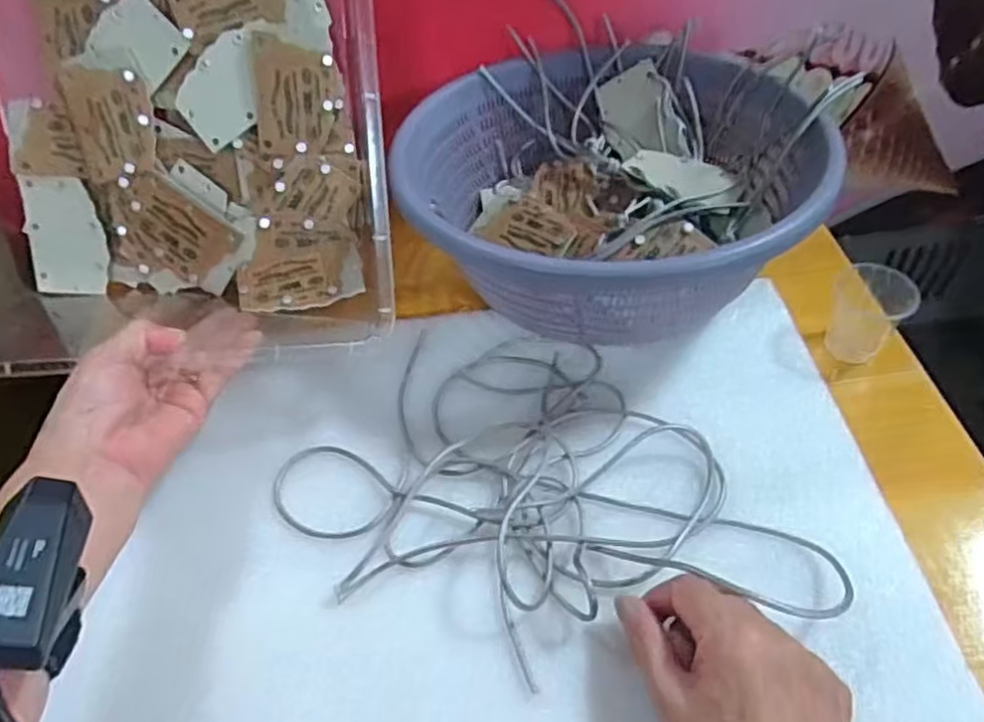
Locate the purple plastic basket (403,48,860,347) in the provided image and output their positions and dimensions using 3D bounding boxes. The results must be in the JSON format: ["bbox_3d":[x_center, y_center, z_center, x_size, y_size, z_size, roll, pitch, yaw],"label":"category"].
[{"bbox_3d":[0.093,-0.133,0.538,0.293,0.108,0.259,16,54,17],"label":"purple plastic basket"}]

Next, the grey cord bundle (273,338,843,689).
[{"bbox_3d":[0.022,0.089,0.419,0.228,0.017,0.275,-31,54,-20],"label":"grey cord bundle"}]

